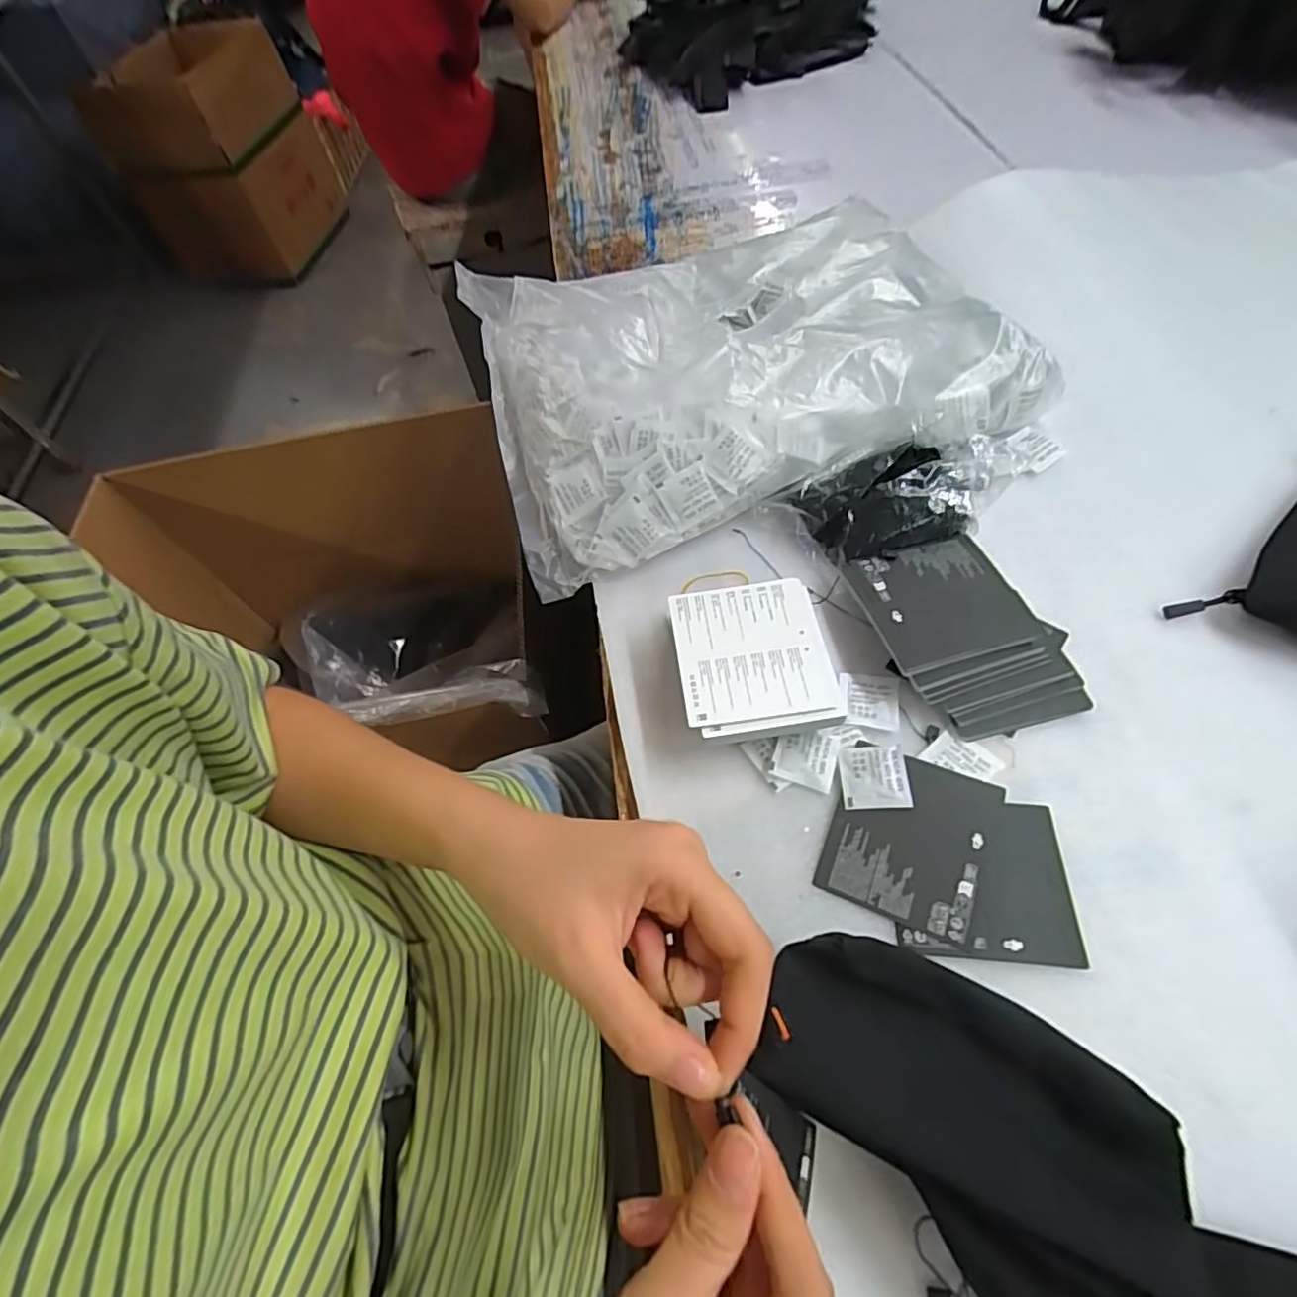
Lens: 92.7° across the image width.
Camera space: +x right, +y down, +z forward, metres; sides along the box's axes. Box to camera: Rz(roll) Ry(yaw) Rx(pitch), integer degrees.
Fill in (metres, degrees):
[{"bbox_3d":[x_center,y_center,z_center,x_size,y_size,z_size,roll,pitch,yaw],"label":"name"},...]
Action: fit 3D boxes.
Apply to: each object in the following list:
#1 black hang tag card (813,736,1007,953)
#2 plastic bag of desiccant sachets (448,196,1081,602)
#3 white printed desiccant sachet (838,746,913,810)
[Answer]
[{"bbox_3d":[0.158,0.114,0.372,0.088,0.006,0.099,18,65,18],"label":"black hang tag card"},{"bbox_3d":[0.086,-0.262,0.558,0.460,0.075,0.363,-15,58,-5],"label":"plastic bag of desiccant sachets"},{"bbox_3d":[0.142,0.081,0.389,0.040,0.007,0.040,0,58,4],"label":"white printed desiccant sachet"}]

